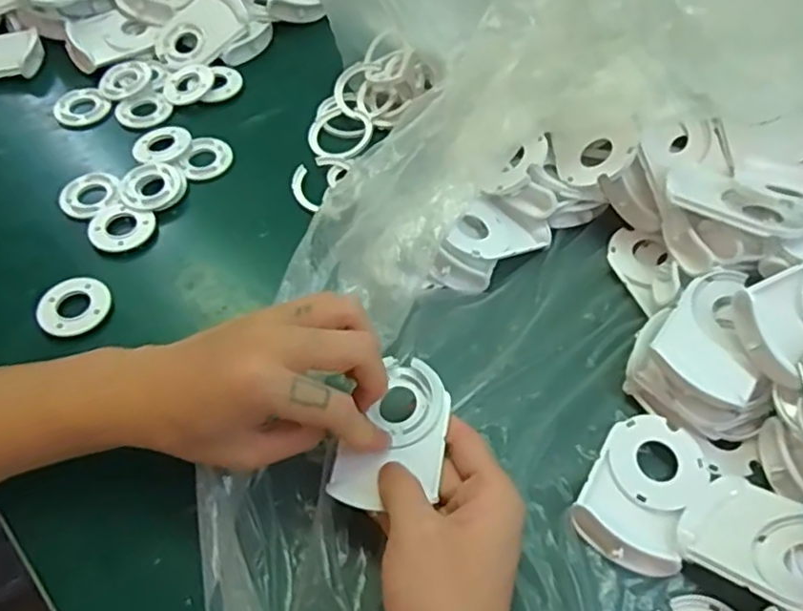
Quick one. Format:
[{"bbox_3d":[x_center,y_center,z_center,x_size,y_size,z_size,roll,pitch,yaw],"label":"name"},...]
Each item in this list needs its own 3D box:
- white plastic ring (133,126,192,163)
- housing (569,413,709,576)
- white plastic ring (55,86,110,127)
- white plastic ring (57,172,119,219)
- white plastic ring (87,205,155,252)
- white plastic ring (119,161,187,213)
[{"bbox_3d":[-0.184,-0.125,0.513,0.041,0.008,0.041,0,56,0],"label":"white plastic ring"},{"bbox_3d":[0.132,0.100,0.363,0.056,0.015,0.082,28,60,18],"label":"housing"},{"bbox_3d":[-0.263,-0.163,0.544,0.041,0.007,0.038,0,56,0],"label":"white plastic ring"},{"bbox_3d":[-0.227,-0.080,0.485,0.042,0.006,0.041,0,56,0],"label":"white plastic ring"},{"bbox_3d":[-0.198,-0.054,0.468,0.040,0.009,0.041,0,56,0],"label":"white plastic ring"},{"bbox_3d":[-0.183,-0.088,0.487,0.046,0.008,0.042,0,56,0],"label":"white plastic ring"}]

